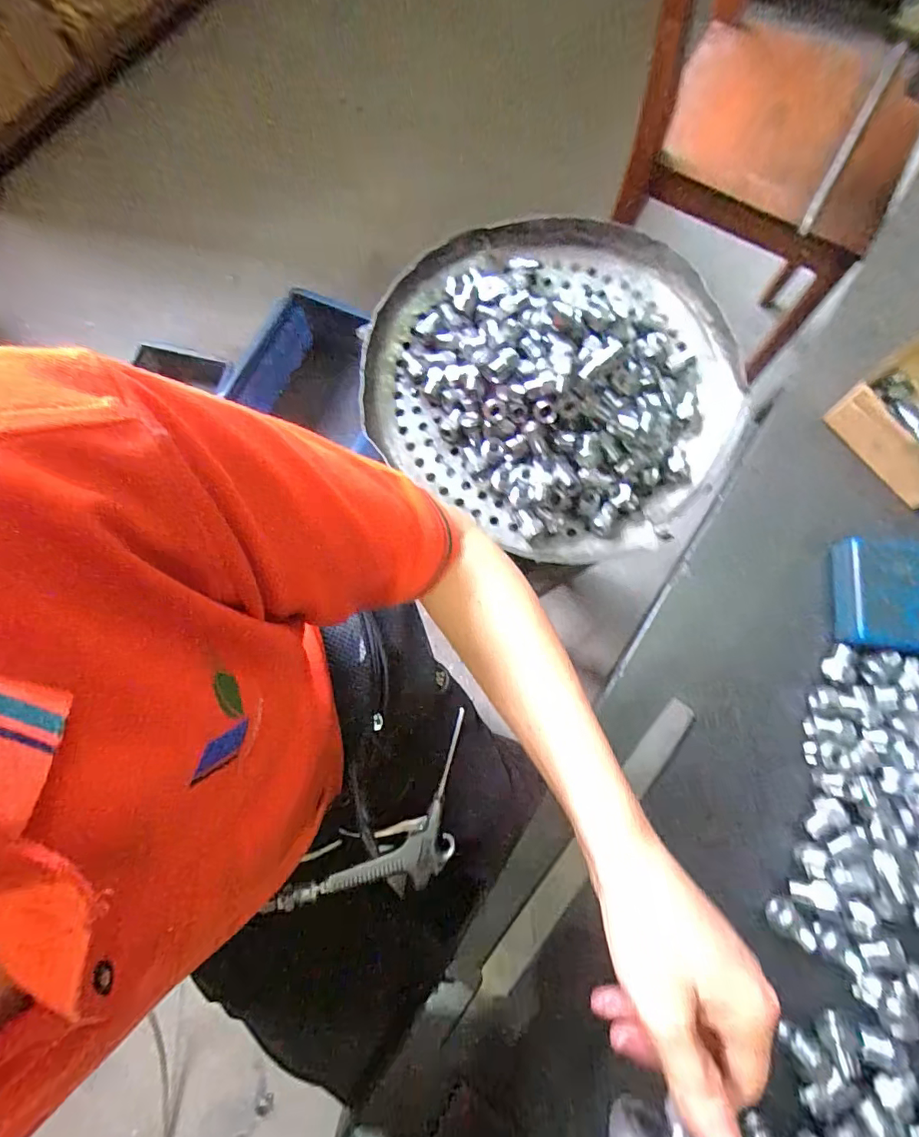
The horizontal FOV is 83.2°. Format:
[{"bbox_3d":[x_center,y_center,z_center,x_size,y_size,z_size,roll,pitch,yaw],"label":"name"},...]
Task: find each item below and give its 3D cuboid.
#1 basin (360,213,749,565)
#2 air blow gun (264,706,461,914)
[{"bbox_3d":[0.108,-0.218,0.527,0.360,0.079,0.338,0,73,1],"label":"basin"},{"bbox_3d":[-0.058,0.259,0.505,0.239,0.029,0.098,-43,91,-22],"label":"air blow gun"}]

